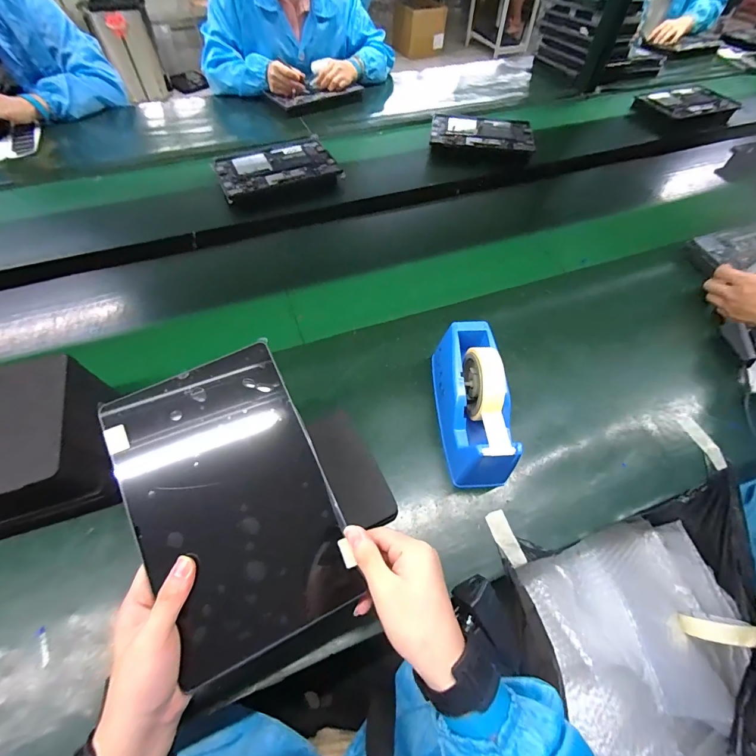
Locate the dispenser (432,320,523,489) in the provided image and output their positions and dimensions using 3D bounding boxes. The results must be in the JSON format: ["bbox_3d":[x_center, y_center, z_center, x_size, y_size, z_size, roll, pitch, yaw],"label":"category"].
[{"bbox_3d":[0.124,0.034,0.479,0.074,0.114,0.205,-3,57,-4],"label":"dispenser"}]

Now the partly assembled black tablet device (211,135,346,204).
[{"bbox_3d":[-0.230,-0.477,0.836,0.253,0.015,0.184,-20,60,-15],"label":"partly assembled black tablet device"}]

